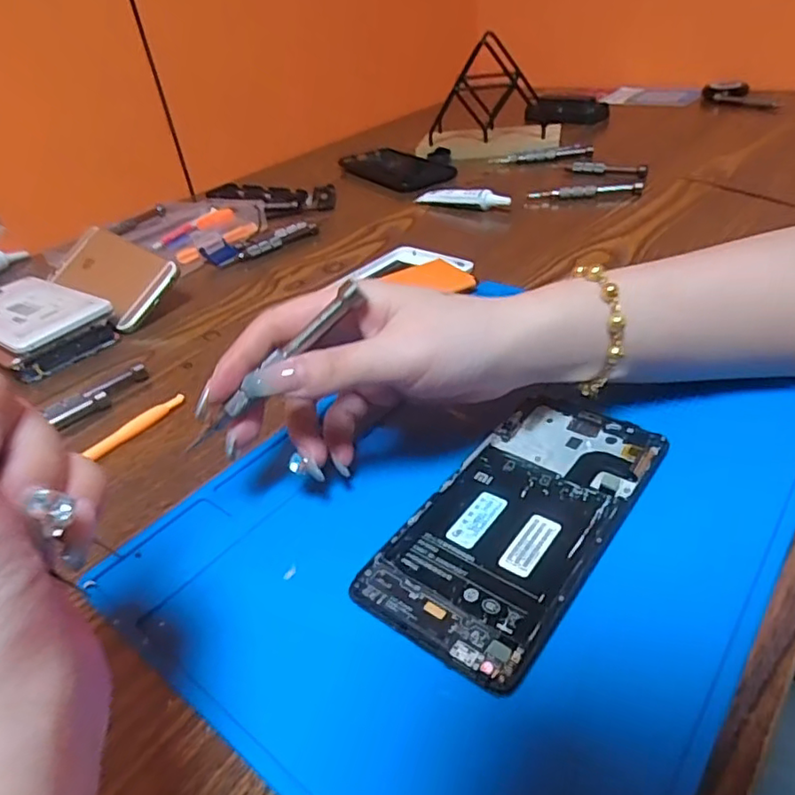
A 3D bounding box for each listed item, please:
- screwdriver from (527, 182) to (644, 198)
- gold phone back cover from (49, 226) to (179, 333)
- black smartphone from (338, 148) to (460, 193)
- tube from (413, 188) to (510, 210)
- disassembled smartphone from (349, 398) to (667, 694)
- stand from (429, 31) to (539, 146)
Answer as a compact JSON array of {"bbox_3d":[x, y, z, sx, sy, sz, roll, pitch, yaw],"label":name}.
[{"bbox_3d":[0.180,-0.199,0.580,0.105,0.013,0.015,2,36,13],"label":"screwdriver"},{"bbox_3d":[-0.233,-0.100,0.491,0.138,0.011,0.064,25,74,32],"label":"gold phone back cover"},{"bbox_3d":[-0.002,-0.277,0.725,0.084,0.011,0.174,-27,40,-25],"label":"black smartphone"},{"bbox_3d":[0.062,-0.197,0.594,0.108,0.021,0.014,22,45,35],"label":"tube"},{"bbox_3d":[0.053,0.049,0.258,0.075,0.008,0.145,21,44,34],"label":"disassembled smartphone"},{"bbox_3d":[0.103,-0.373,0.735,0.134,0.116,0.068,-3,36,7],"label":"stand"}]

